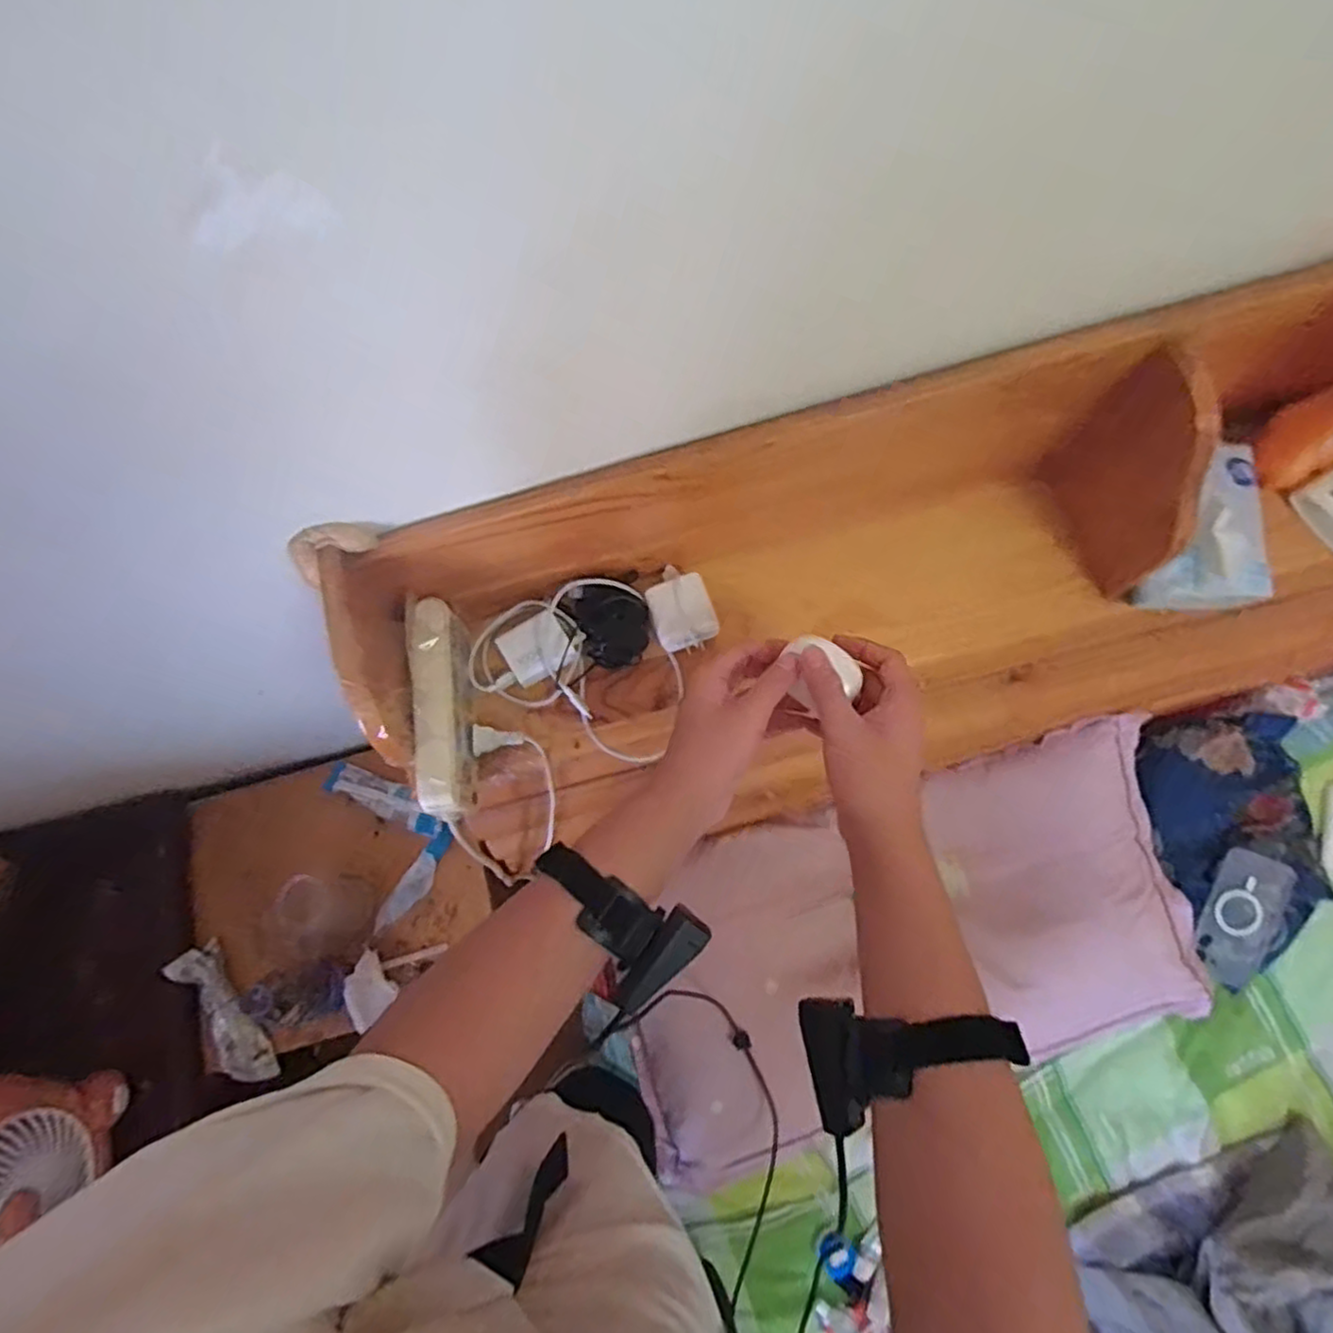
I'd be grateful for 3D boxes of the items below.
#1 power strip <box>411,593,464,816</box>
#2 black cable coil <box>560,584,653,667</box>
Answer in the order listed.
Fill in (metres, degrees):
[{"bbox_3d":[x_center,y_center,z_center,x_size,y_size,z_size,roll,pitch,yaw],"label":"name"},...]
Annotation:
[{"bbox_3d":[-0.185,0.031,0.562,0.033,0.037,0.173,-8,74,-1],"label":"power strip"},{"bbox_3d":[-0.049,-0.039,0.630,0.060,0.026,0.074,-38,76,-9],"label":"black cable coil"}]

